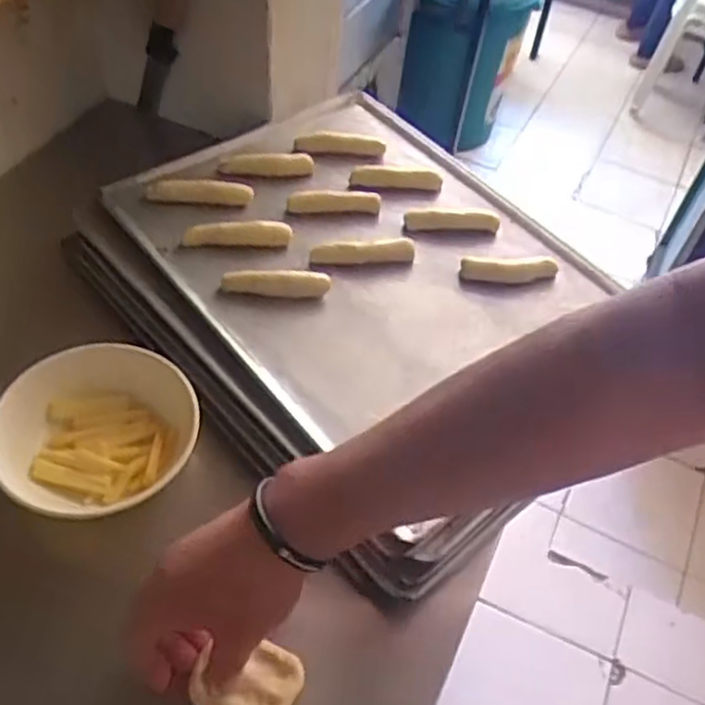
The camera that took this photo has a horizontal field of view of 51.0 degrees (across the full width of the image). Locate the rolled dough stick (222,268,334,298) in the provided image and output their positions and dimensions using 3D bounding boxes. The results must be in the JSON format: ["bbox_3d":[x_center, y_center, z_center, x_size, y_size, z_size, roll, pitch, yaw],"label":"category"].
[{"bbox_3d":[-0.066,-0.061,0.640,0.092,0.015,0.023,3,50,-4],"label":"rolled dough stick"}]

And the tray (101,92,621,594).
[{"bbox_3d":[0.016,-0.080,0.680,0.329,0.041,0.435,-30,59,-27],"label":"tray"}]

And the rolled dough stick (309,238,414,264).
[{"bbox_3d":[0.009,-0.091,0.670,0.093,0.012,0.023,-3,51,-9],"label":"rolled dough stick"}]

